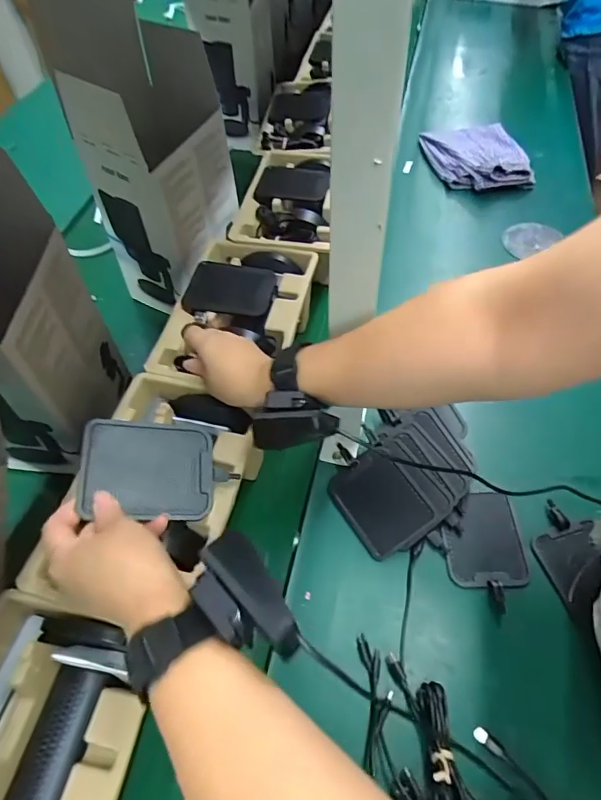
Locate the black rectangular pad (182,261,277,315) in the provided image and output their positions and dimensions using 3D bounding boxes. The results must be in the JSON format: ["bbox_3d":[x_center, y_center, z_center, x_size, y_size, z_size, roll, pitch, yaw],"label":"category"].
[{"bbox_3d":[-0.083,-0.133,0.568,0.102,0.010,0.079,4,60,12],"label":"black rectangular pad"}]

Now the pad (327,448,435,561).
[{"bbox_3d":[0.081,0.106,0.506,0.078,0.005,0.099,-37,61,-4],"label":"pad"}]

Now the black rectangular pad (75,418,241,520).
[{"bbox_3d":[-0.113,0.055,0.383,0.112,0.013,0.075,6,69,-20],"label":"black rectangular pad"}]

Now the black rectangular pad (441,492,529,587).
[{"bbox_3d":[0.182,0.139,0.485,0.074,0.007,0.091,-3,55,2],"label":"black rectangular pad"}]

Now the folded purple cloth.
[{"bbox_3d":[0.312,-0.441,0.859,0.166,0.036,0.194,-8,55,-2],"label":"folded purple cloth"}]

